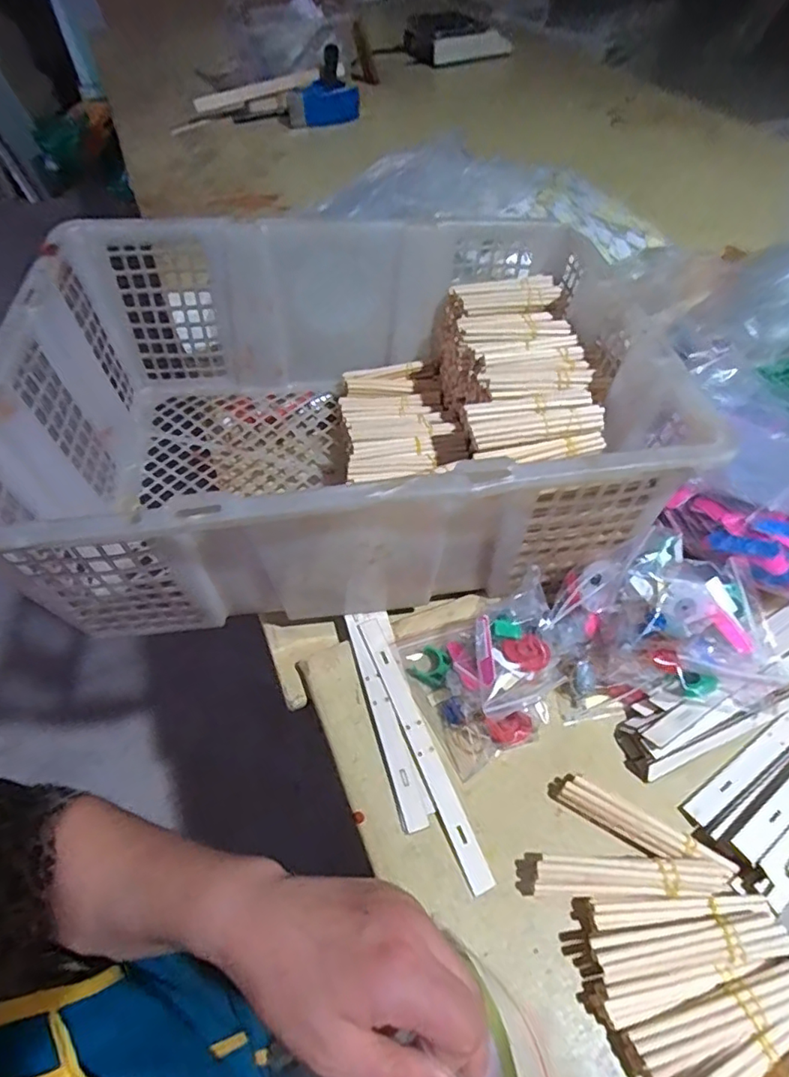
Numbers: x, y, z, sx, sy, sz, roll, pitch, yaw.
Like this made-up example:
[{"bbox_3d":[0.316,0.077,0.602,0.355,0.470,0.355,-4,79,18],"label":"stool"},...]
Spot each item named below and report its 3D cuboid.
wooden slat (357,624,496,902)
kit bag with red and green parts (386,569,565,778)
[{"bbox_3d":[0.017,0.140,0.402,0.017,0.008,0.196,-19,54,-13],"label":"wooden slat"},{"bbox_3d":[0.075,0.088,0.416,0.119,0.050,0.107,-22,55,-15],"label":"kit bag with red and green parts"}]

